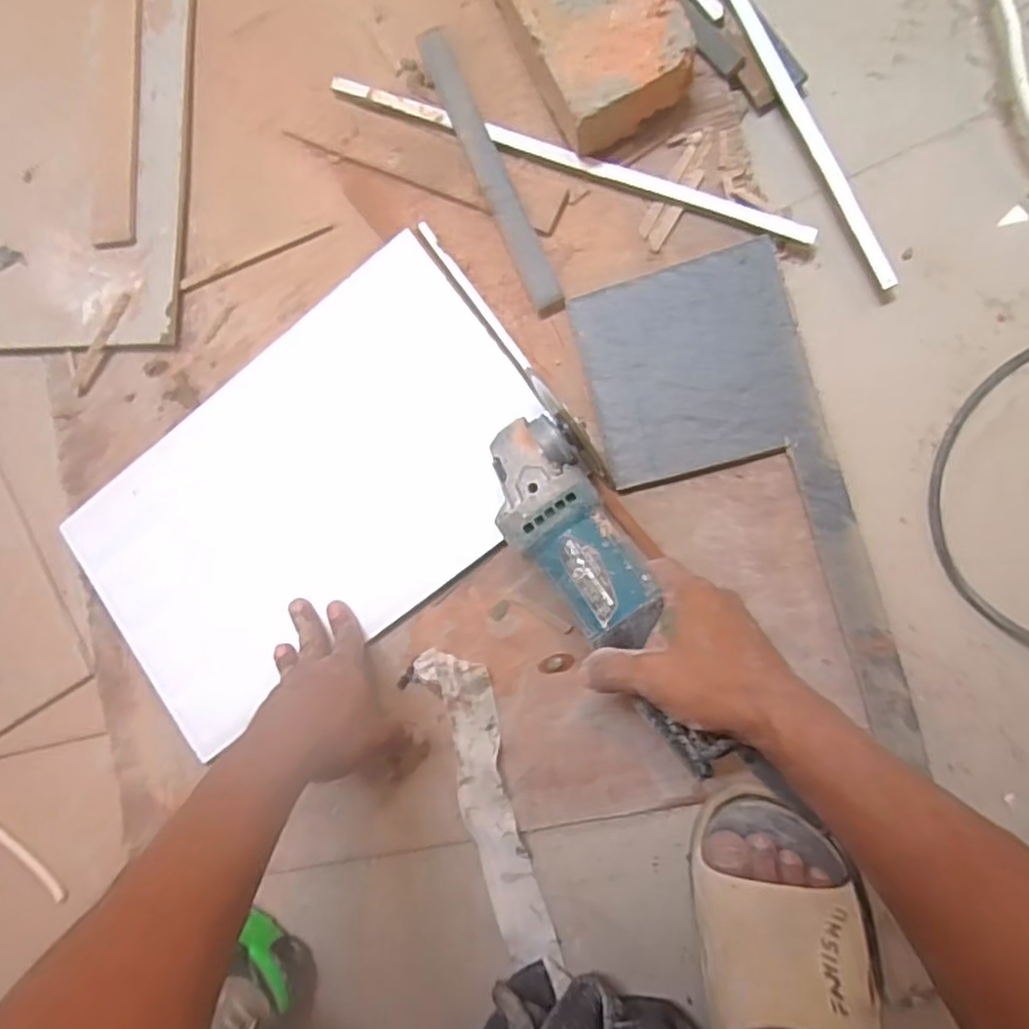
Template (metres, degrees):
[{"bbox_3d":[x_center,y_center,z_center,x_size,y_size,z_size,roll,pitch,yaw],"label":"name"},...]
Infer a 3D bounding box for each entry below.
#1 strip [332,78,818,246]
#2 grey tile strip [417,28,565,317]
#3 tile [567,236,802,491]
[{"bbox_3d":[0.035,-0.273,0.529,0.391,0.012,0.016,23,92,10],"label":"strip"},{"bbox_3d":[-0.019,-0.263,0.535,0.024,0.016,0.235,-23,84,8],"label":"grey tile strip"},{"bbox_3d":[0.130,-0.110,0.514,0.149,0.015,0.151,-14,86,9],"label":"tile"}]

